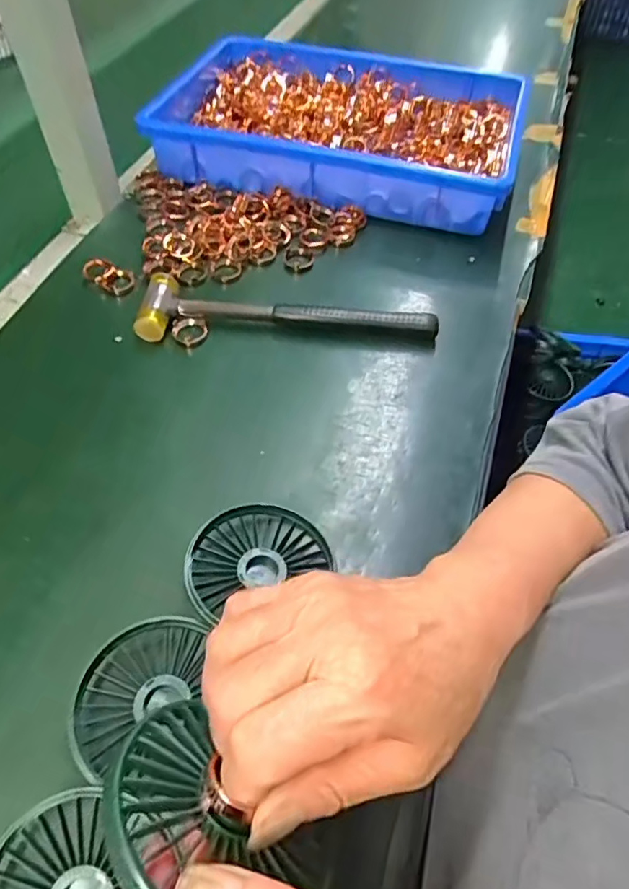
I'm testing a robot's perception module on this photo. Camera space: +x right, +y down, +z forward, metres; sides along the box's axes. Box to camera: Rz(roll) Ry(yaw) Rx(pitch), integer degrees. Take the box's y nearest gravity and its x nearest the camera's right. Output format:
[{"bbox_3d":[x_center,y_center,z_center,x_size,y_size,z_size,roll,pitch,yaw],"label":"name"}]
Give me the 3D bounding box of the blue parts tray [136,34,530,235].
[{"bbox_3d":[0.025,-0.339,0.620,0.360,0.075,0.237,13,55,9],"label":"blue parts tray"}]

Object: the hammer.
[{"bbox_3d":[-0.021,-0.108,0.473,0.238,0.026,0.058,1,54,0],"label":"hammer"}]

